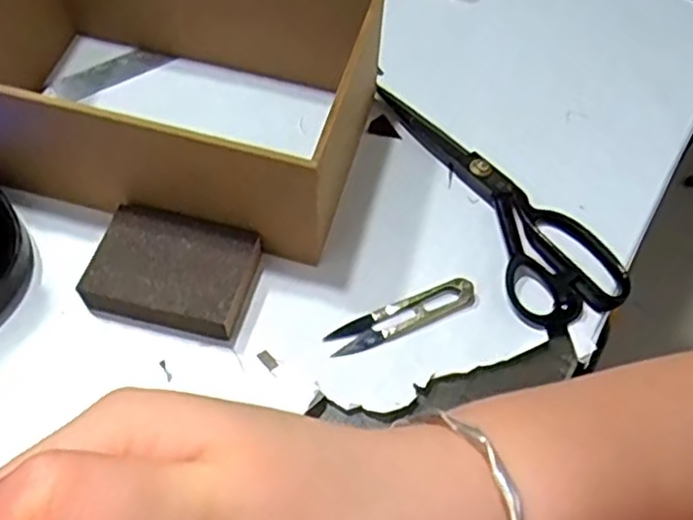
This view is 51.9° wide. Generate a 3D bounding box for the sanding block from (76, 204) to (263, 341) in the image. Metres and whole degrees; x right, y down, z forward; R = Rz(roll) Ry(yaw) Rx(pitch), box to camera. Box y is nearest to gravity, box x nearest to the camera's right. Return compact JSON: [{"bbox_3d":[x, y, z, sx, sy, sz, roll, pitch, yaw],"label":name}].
[{"bbox_3d":[-0.112,0.008,0.463,0.101,0.029,0.075,12,59,5],"label":"sanding block"}]

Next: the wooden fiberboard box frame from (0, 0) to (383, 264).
[{"bbox_3d":[-0.122,-0.121,0.492,0.258,0.112,0.164,13,59,6],"label":"wooden fiberboard box frame"}]

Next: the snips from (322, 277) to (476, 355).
[{"bbox_3d":[0.037,0.036,0.460,0.100,0.006,0.024,-19,61,-14],"label":"snips"}]

